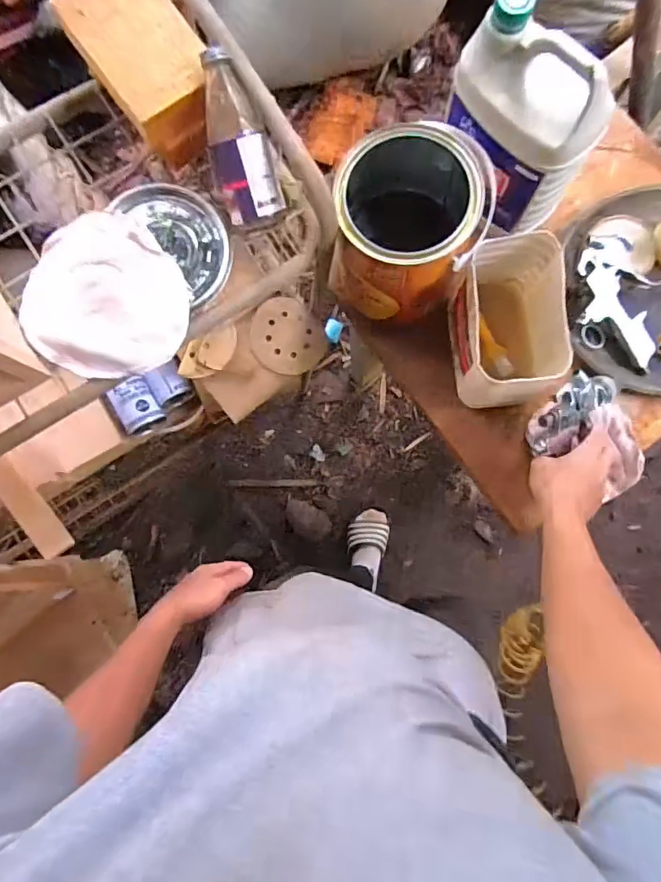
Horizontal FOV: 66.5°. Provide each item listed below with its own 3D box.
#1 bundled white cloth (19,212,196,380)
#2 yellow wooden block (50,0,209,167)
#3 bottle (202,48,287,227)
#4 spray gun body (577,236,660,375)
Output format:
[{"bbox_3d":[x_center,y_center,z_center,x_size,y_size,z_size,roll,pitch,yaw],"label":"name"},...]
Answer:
[{"bbox_3d":[-0.251,-0.156,0.562,0.167,0.046,0.171,-39,81,-2],"label":"bundled white cloth"},{"bbox_3d":[-0.197,-0.409,0.551,0.108,0.082,0.175,-37,81,-1],"label":"yellow wooden block"},{"bbox_3d":[-0.100,-0.318,0.546,0.073,0.056,0.167,-14,106,2],"label":"bottle"},{"bbox_3d":[0.387,-0.183,0.689,0.101,0.031,0.185,-15,94,2],"label":"spray gun body"}]

